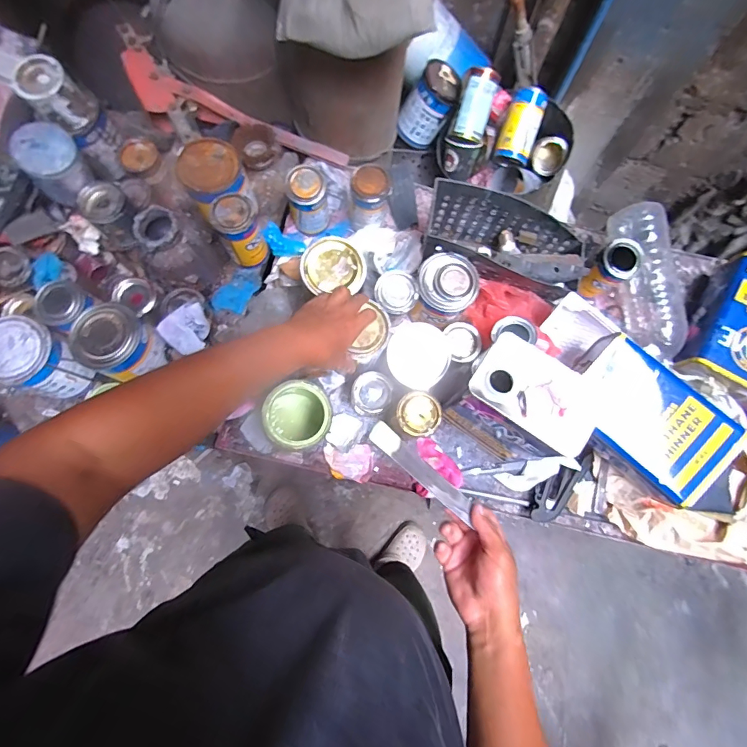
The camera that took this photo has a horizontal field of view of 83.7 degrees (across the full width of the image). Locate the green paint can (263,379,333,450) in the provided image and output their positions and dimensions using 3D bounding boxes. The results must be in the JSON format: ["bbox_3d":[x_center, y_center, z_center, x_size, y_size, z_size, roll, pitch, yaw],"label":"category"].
[{"bbox_3d":[-0.123,0.074,0.688,0.106,0.123,0.098,0,75,-2],"label":"green paint can"}]

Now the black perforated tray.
[{"bbox_3d":[0.243,-0.233,0.772,0.301,0.146,0.124,9,75,0],"label":"black perforated tray"}]

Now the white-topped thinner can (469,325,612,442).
[{"bbox_3d":[0.216,0.058,0.668,0.166,0.270,0.099,36,77,7],"label":"white-topped thinner can"}]

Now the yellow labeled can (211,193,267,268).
[{"bbox_3d":[-0.229,-0.242,0.729,0.061,0.135,0.060,0,75,-2],"label":"yellow labeled can"}]

